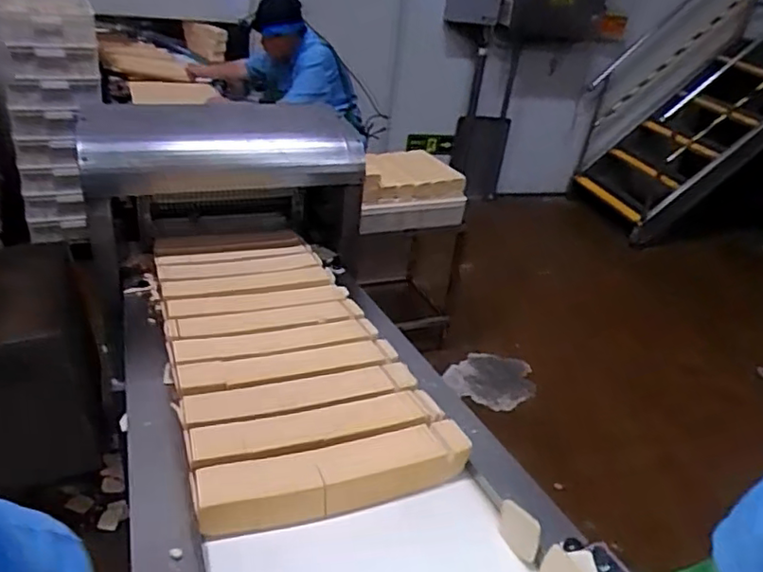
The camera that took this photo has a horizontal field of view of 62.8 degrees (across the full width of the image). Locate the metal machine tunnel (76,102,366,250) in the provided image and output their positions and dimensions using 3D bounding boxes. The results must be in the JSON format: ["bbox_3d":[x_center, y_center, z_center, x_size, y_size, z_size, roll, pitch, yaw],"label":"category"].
[{"bbox_3d":[-0.414,-0.299,1.644,0.658,0.295,0.385,-7,33,-23],"label":"metal machine tunnel"}]

